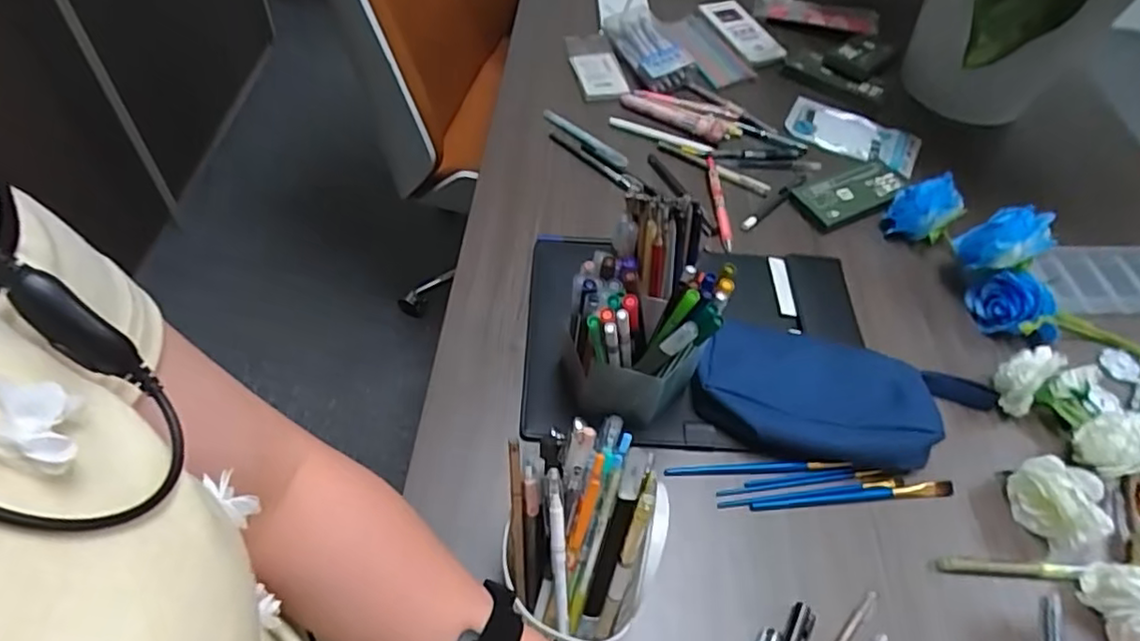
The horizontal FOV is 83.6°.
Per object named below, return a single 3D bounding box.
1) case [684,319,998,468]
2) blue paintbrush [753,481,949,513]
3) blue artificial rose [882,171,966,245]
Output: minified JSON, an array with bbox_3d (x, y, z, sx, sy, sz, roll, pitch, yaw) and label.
[{"bbox_3d":[0.248,0.065,0.574,0.271,0.046,0.122,6,52,1],"label":"case"},{"bbox_3d":[0.240,0.150,0.538,0.179,0.004,0.012,-4,53,-7],"label":"blue paintbrush"},{"bbox_3d":[0.399,-0.126,0.714,0.067,0.061,0.048,31,57,19],"label":"blue artificial rose"}]

